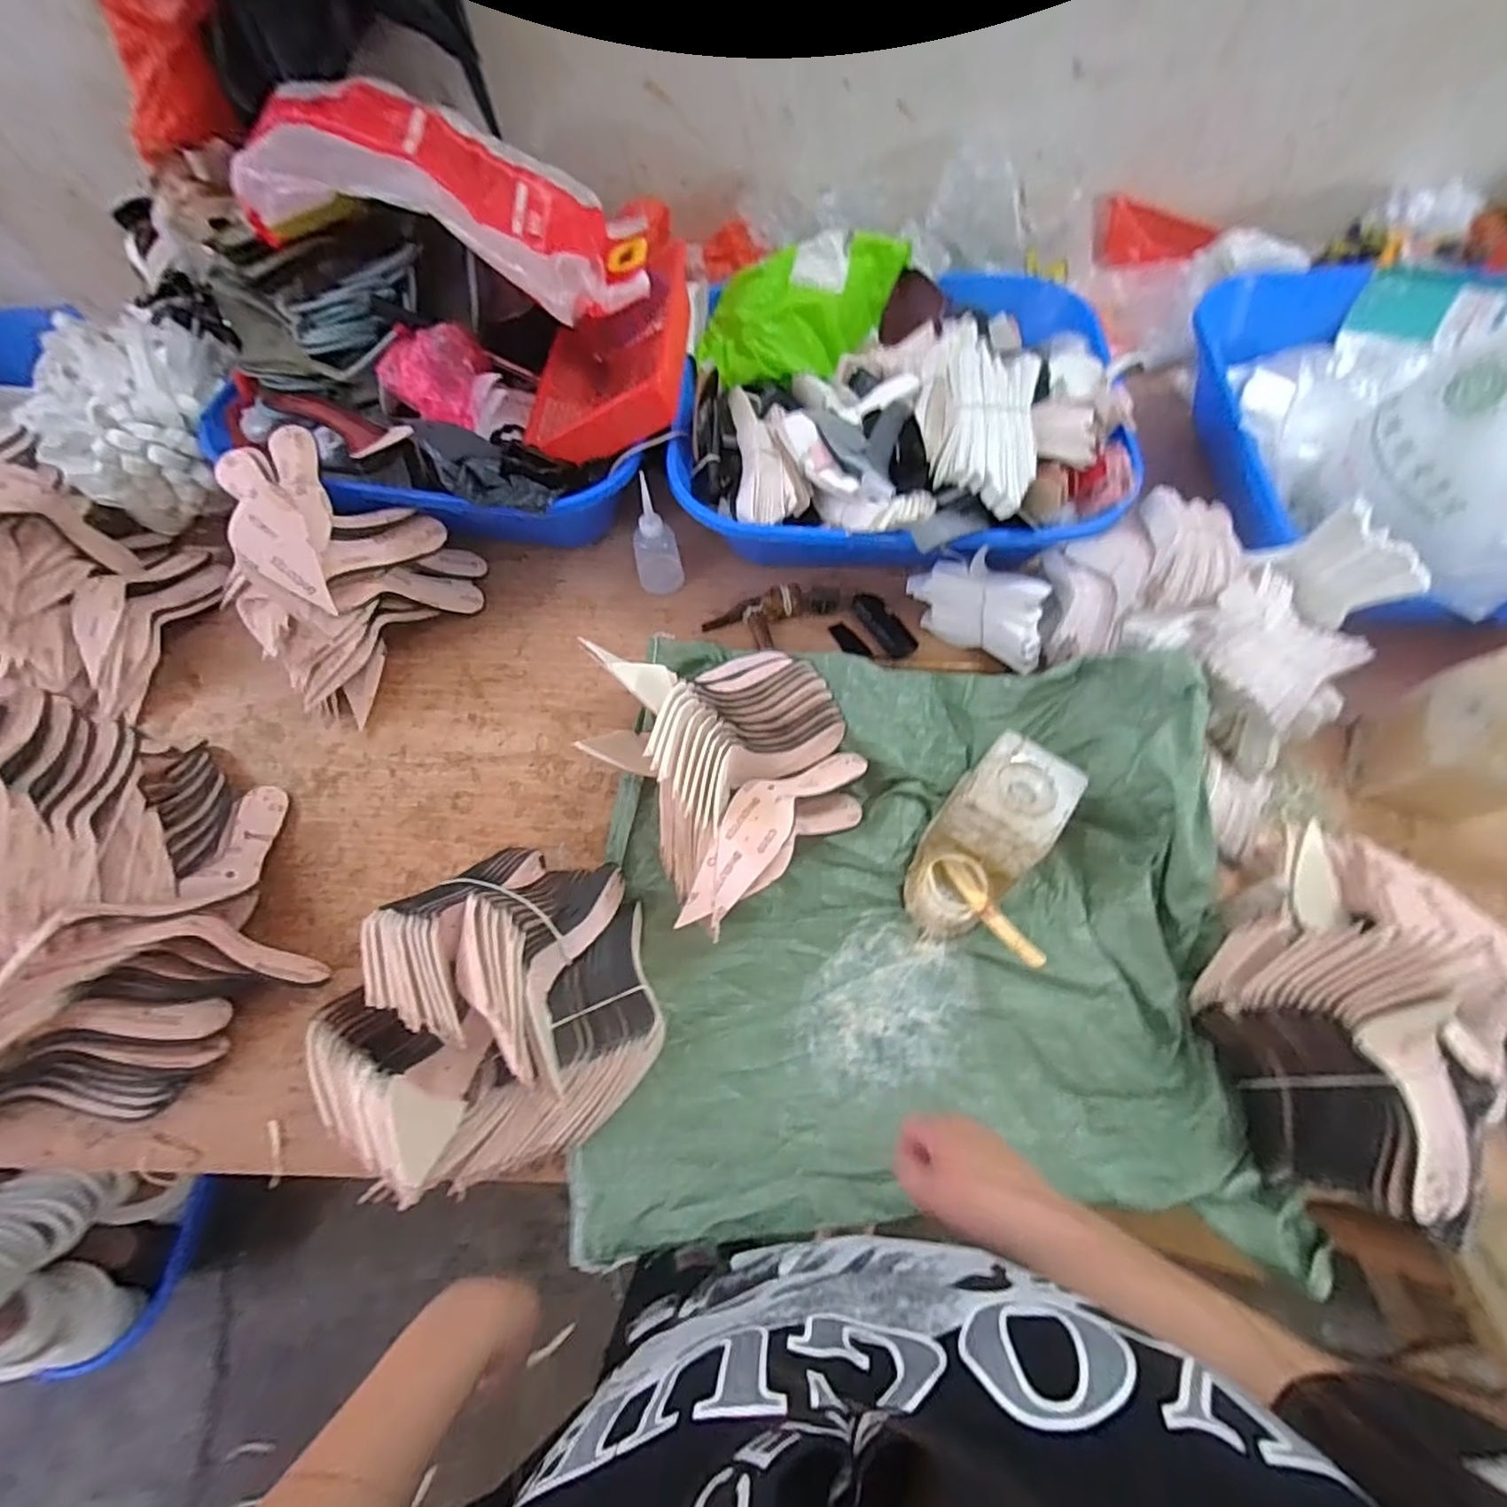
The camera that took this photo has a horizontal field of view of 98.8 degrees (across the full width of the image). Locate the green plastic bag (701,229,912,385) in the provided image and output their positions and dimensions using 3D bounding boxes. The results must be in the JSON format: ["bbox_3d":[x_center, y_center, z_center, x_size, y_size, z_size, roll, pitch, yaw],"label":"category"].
[{"bbox_3d":[0.079,-0.656,0.949,0.330,0.116,0.160,-22,65,-8],"label":"green plastic bag"}]

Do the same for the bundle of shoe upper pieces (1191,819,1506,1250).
[{"bbox_3d":[0.549,0.217,0.594,0.184,0.217,0.333,22,67,13],"label":"bundle of shoe upper pieces"}]

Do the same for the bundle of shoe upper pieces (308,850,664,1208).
[{"bbox_3d":[-0.244,0.243,0.630,0.274,0.171,0.298,-1,63,2],"label":"bundle of shoe upper pieces"}]

